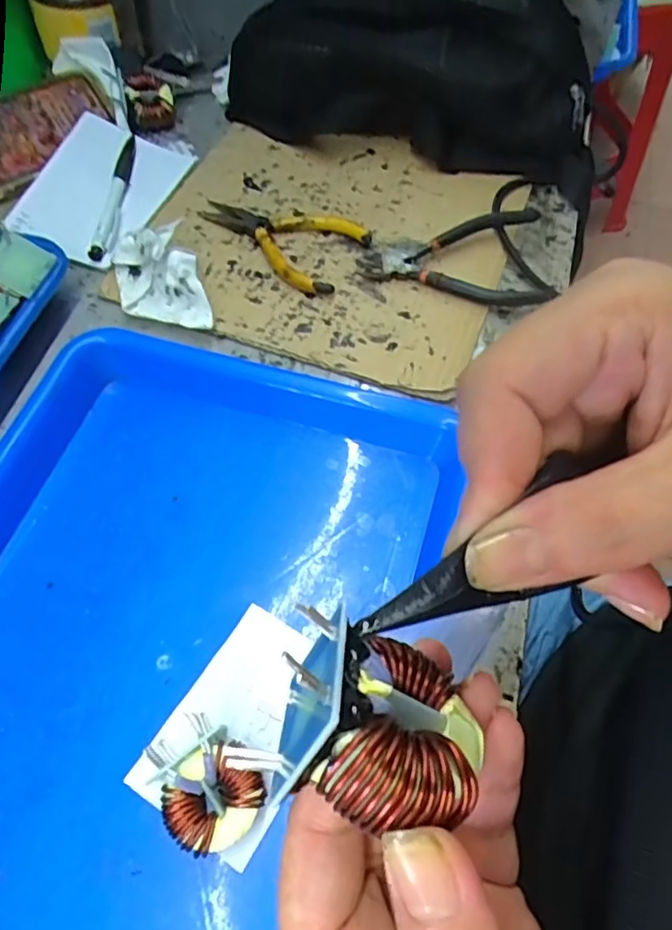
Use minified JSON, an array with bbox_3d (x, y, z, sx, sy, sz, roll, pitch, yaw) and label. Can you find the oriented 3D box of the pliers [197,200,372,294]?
[{"bbox_3d":[-0.044,-0.165,0.418,0.122,0.013,0.067,26,65,13],"label":"pliers"}]

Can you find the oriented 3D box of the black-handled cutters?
[{"bbox_3d":[0.082,-0.139,0.400,0.119,0.020,0.074,-3,62,-2],"label":"black-handled cutters"}]

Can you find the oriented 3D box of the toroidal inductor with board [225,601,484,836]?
[{"bbox_3d":[0.005,0.057,0.127,0.042,0.029,0.040,24,28,-16],"label":"toroidal inductor with board"}]

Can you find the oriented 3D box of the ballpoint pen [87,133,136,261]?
[{"bbox_3d":[-0.161,-0.202,0.435,0.012,0.009,0.129,3,62,1],"label":"ballpoint pen"}]

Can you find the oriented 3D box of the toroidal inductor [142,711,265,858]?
[{"bbox_3d":[-0.056,0.133,0.249,0.038,0.027,0.053,-38,68,-19],"label":"toroidal inductor"}]

